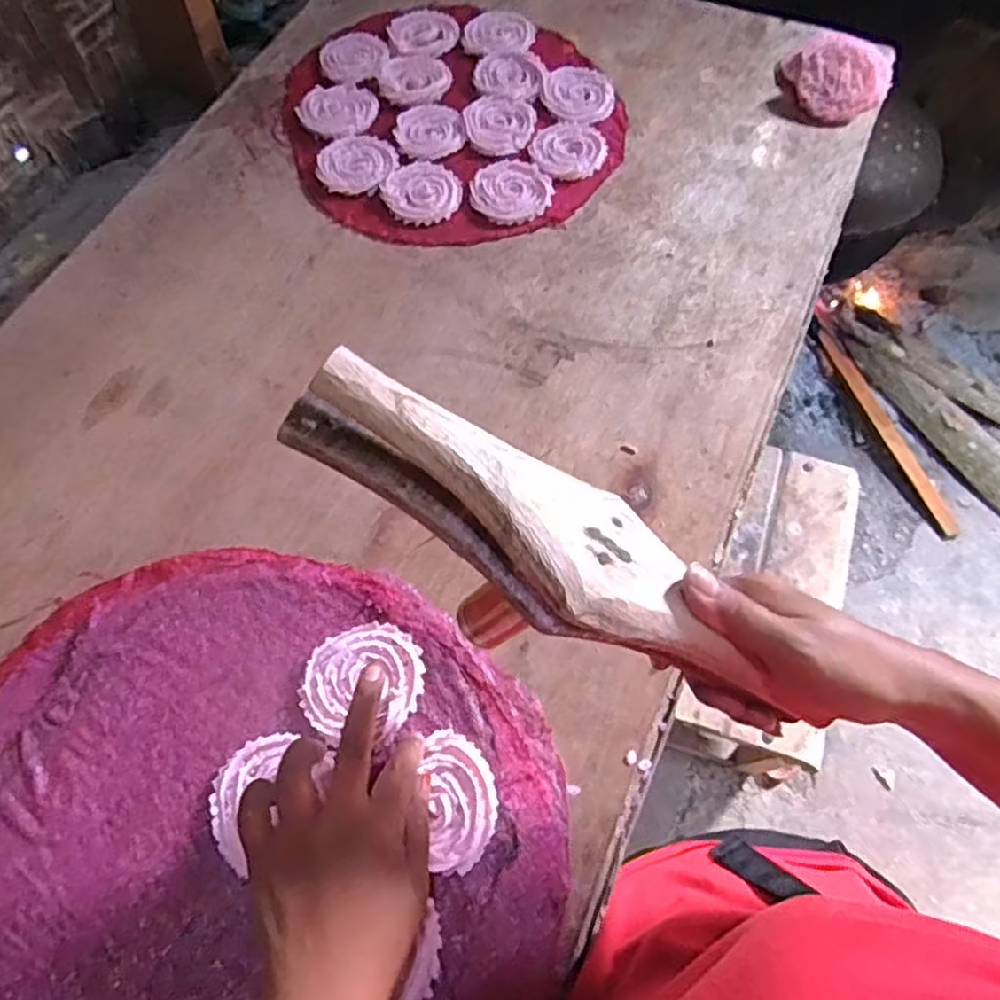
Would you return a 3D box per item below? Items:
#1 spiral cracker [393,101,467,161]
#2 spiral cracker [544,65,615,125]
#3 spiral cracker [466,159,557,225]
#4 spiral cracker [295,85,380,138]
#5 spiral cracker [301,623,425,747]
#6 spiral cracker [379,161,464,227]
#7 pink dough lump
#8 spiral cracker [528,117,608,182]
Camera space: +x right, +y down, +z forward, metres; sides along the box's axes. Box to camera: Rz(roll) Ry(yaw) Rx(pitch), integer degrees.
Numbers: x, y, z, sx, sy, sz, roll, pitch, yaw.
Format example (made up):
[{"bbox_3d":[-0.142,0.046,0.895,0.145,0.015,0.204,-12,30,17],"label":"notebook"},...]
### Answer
[{"bbox_3d":[-0.071,-0.373,0.703,0.069,0.005,0.075,-12,64,-4],"label":"spiral cracker"},{"bbox_3d":[0.081,-0.416,0.716,0.070,0.006,0.086,-2,64,1],"label":"spiral cracker"},{"bbox_3d":[0.011,-0.295,0.666,0.077,0.011,0.071,-11,64,-3],"label":"spiral cracker"},{"bbox_3d":[-0.165,-0.404,0.723,0.073,0.008,0.088,-41,69,-16],"label":"spiral cracker"},{"bbox_3d":[-0.090,0.119,0.461,0.078,0.008,0.071,-1,64,2],"label":"spiral cracker"},{"bbox_3d":[-0.075,-0.295,0.669,0.073,0.007,0.075,-18,64,-6],"label":"spiral cracker"},{"bbox_3d":[0.341,-0.433,0.712,0.107,0.041,0.107,-1,64,2],"label":"pink dough lump"},{"bbox_3d":[0.069,-0.343,0.687,0.072,0.014,0.069,-1,64,2],"label":"spiral cracker"}]

